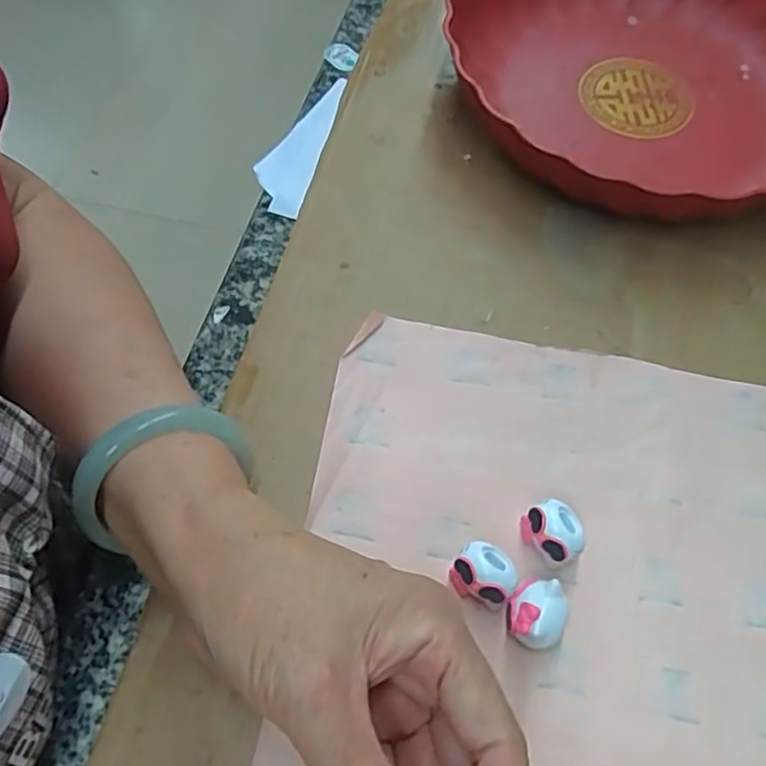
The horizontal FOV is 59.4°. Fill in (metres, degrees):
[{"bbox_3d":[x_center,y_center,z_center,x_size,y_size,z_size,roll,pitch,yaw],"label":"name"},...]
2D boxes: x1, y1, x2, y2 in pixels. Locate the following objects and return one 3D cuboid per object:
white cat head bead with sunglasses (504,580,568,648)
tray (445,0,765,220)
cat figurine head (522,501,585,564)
[{"bbox_3d":[0.060,0.091,0.264,0.022,0.021,0.023,0,61,0],"label":"white cat head bead with sunglasses"},{"bbox_3d":[0.158,-0.192,0.399,0.230,0.049,0.227,-19,63,-11],"label":"tray"},{"bbox_3d":[0.071,0.063,0.279,0.019,0.019,0.024,-29,65,-15],"label":"cat figurine head"}]

